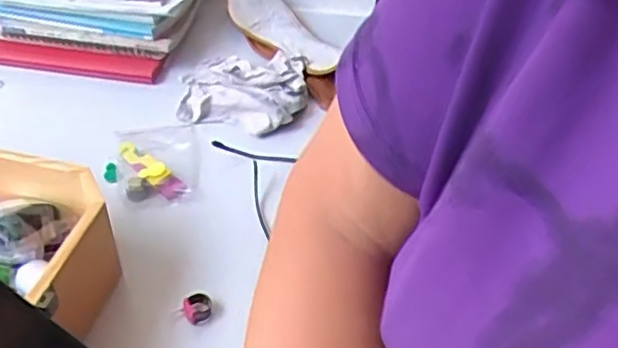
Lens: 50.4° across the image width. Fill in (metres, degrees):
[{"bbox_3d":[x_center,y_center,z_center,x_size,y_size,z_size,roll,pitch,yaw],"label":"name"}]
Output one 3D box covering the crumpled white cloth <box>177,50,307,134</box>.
[{"bbox_3d":[-0.072,-0.096,0.723,0.133,0.026,0.126,0,43,-4],"label":"crumpled white cloth"}]

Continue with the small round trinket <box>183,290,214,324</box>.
[{"bbox_3d":[-0.087,0.105,0.516,0.021,0.019,0.022,2,43,-2],"label":"small round trinket"}]

